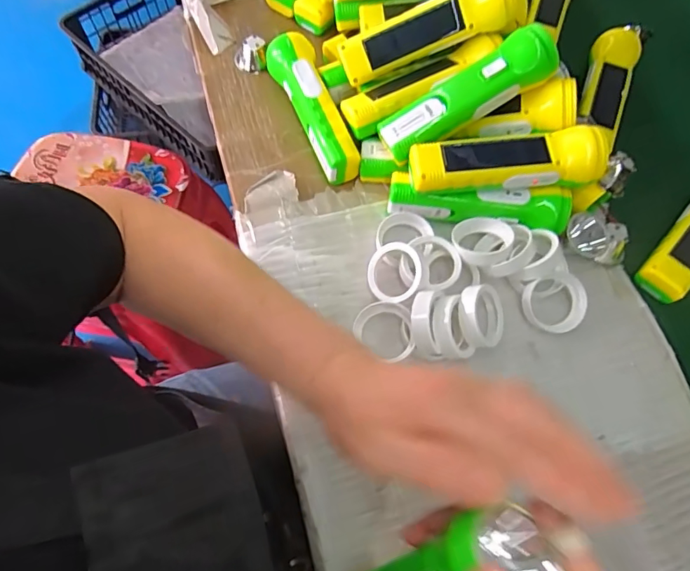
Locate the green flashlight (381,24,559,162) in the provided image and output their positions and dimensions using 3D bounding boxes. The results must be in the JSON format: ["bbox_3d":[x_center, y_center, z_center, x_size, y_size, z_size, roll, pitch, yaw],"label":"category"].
[{"bbox_3d":[0.108,-0.168,0.420,0.161,0.033,0.045,-29,70,11],"label":"green flashlight"}]

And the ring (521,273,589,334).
[{"bbox_3d":[0.184,0.016,0.414,0.052,0.010,0.053,2,97,16],"label":"ring"}]

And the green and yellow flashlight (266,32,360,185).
[{"bbox_3d":[-0.033,-0.178,0.471,0.048,0.046,0.159,-19,68,-7],"label":"green and yellow flashlight"}]

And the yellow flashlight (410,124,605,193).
[{"bbox_3d":[0.137,-0.107,0.400,0.155,0.042,0.044,0,67,-4],"label":"yellow flashlight"}]

